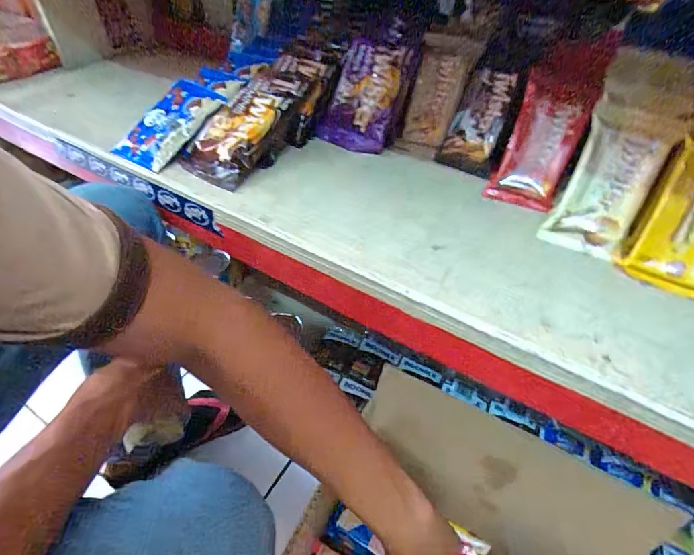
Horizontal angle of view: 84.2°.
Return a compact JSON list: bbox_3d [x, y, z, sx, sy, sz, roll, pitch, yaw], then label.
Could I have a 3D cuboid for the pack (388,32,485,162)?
[{"bbox_3d":[0.113,-0.230,0.503,0.068,0.147,0.017,28,38,17],"label":"pack"}]

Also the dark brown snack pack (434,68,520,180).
[{"bbox_3d":[0.158,-0.190,0.472,0.068,0.120,0.029,27,25,26],"label":"dark brown snack pack"}]

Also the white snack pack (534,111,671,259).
[{"bbox_3d":[0.255,-0.085,0.382,0.069,0.123,0.029,26,18,18],"label":"white snack pack"}]

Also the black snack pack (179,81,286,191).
[{"bbox_3d":[-0.140,-0.186,0.488,0.098,0.035,0.152,25,82,20],"label":"black snack pack"}]

